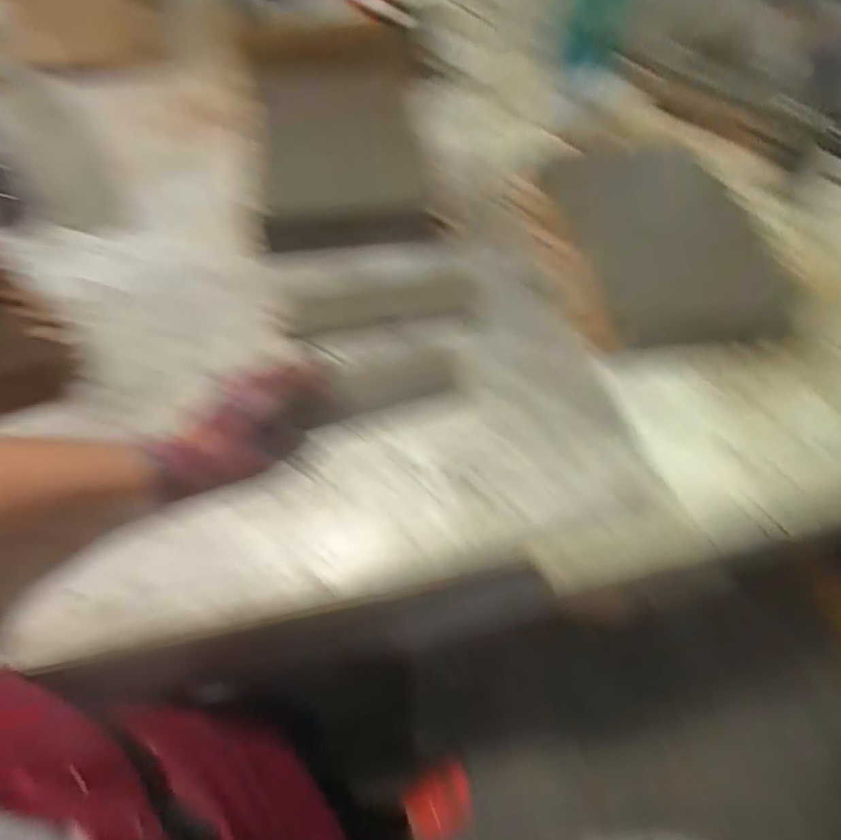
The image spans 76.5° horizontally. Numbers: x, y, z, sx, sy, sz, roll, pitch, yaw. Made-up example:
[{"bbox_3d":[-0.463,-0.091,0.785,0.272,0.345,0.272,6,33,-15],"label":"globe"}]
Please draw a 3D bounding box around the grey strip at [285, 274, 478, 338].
[{"bbox_3d":[-0.041,-0.128,0.582,0.207,0.010,0.059,-10,61,-5],"label":"grey strip"}]

